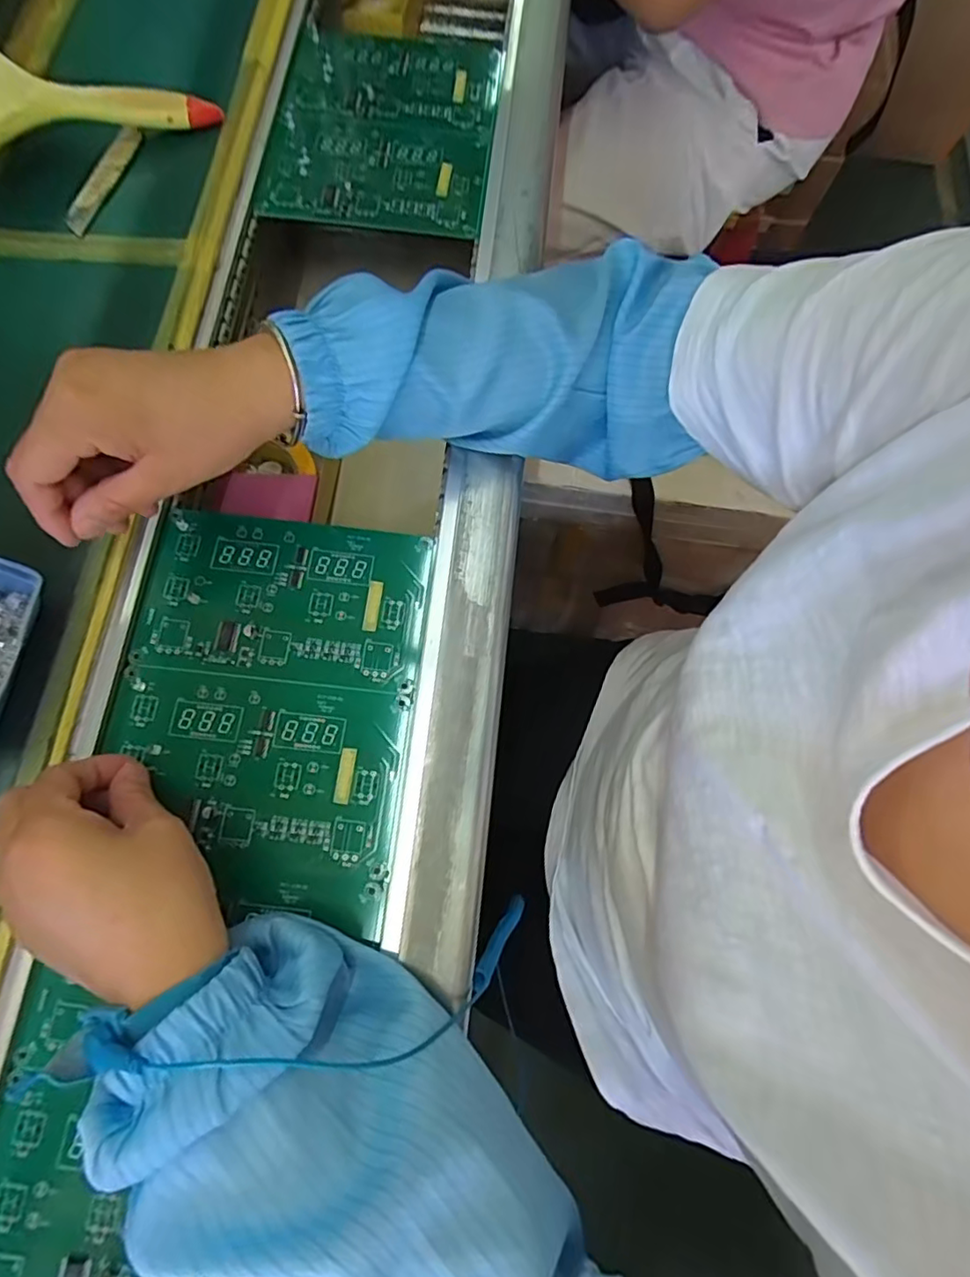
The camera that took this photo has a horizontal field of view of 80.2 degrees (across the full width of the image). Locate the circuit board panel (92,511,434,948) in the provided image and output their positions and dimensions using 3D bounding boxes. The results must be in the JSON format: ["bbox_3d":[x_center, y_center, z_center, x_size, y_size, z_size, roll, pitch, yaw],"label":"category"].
[{"bbox_3d":[-0.130,0.034,0.342,0.173,0.007,0.226,6,75,0],"label":"circuit board panel"}]

